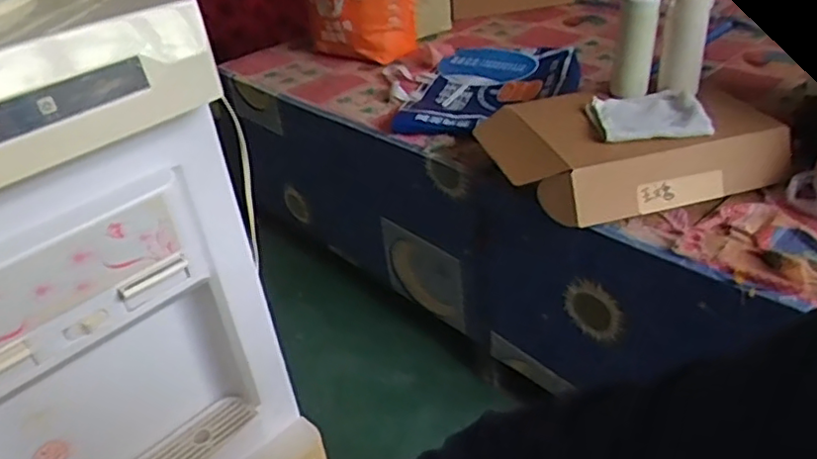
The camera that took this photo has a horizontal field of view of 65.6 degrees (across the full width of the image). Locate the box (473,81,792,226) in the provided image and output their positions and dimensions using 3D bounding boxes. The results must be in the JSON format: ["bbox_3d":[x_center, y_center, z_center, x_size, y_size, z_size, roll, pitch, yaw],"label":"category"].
[{"bbox_3d":[0.335,-0.133,0.999,0.410,0.094,0.253,-10,34,-5],"label":"box"}]

